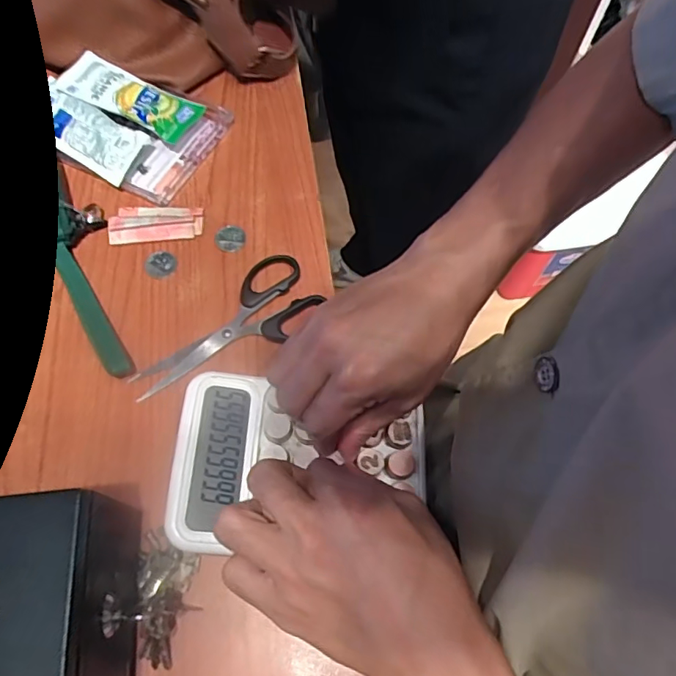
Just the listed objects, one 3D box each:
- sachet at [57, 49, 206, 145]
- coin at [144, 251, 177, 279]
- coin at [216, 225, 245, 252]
[{"bbox_3d":[-0.179,-0.205,0.445,0.115,0.015,0.045,24,64,4],"label":"sachet"},{"bbox_3d":[-0.137,-0.058,0.406,0.023,0.004,0.024,1,65,-2],"label":"coin"},{"bbox_3d":[-0.086,-0.080,0.417,0.023,0.004,0.025,1,65,-2],"label":"coin"}]

